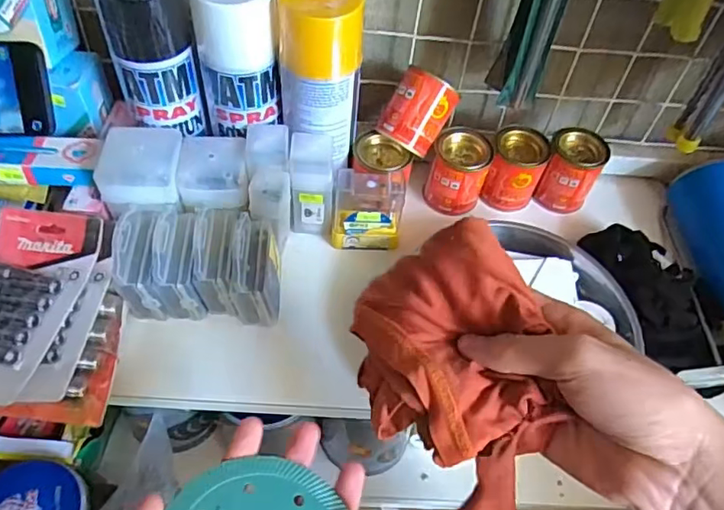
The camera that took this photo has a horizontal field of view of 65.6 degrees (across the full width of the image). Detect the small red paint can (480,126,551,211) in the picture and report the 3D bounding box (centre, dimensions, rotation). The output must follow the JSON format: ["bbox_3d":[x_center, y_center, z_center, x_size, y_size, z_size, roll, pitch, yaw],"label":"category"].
[{"bbox_3d":[0.150,-0.083,0.553,0.049,0.066,0.049,22,51,13],"label":"small red paint can"}]

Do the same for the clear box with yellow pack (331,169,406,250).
[{"bbox_3d":[0.006,-0.043,0.507,0.061,0.072,0.038,5,50,-1],"label":"clear box with yellow pack"}]

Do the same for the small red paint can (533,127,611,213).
[{"bbox_3d":[0.205,-0.083,0.557,0.051,0.067,0.048,3,50,-3],"label":"small red paint can"}]

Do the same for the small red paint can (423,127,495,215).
[{"bbox_3d":[0.094,-0.080,0.549,0.054,0.069,0.056,3,50,-3],"label":"small red paint can"}]

